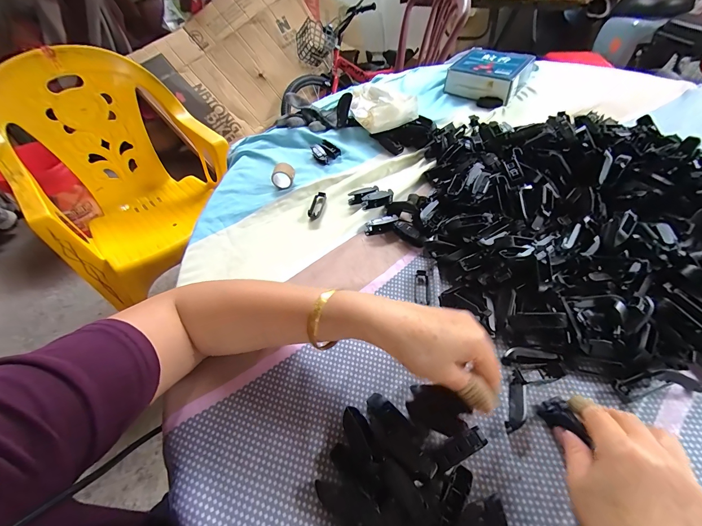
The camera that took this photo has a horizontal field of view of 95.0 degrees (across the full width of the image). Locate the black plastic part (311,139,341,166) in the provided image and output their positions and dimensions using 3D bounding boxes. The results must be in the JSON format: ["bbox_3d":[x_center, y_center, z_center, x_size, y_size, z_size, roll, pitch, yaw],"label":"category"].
[{"bbox_3d":[-0.046,-0.193,0.557,0.040,0.018,0.042,-38,58,-24],"label":"black plastic part"}]

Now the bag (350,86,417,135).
[{"bbox_3d":[0.053,-0.298,0.597,0.101,0.041,0.137,-12,51,-7],"label":"bag"}]

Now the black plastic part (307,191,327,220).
[{"bbox_3d":[-0.050,-0.086,0.480,0.019,0.010,0.053,8,52,9],"label":"black plastic part"}]

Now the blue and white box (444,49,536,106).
[{"bbox_3d":[0.290,-0.400,0.686,0.141,0.050,0.151,29,58,24],"label":"blue and white box"}]

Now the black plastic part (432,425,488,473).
[{"bbox_3d":[0.092,0.158,0.275,0.047,0.014,0.018,-24,54,-15],"label":"black plastic part"}]

